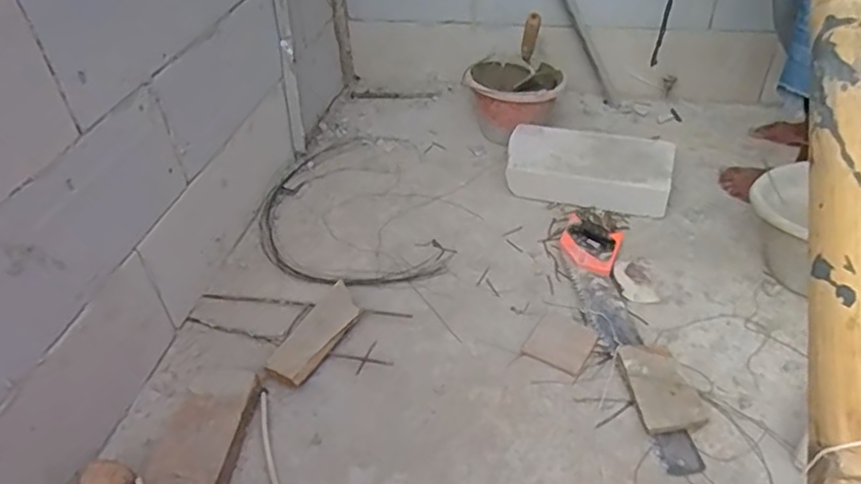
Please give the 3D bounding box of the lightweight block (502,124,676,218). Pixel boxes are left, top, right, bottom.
[{"bbox_3d":[0.340,-0.167,1.348,0.351,0.096,0.184,10,42,16],"label":"lightweight block"}]

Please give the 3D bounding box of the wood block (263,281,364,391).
[{"bbox_3d":[-0.190,0.157,1.054,0.074,0.027,0.210,17,45,23],"label":"wood block"}]

